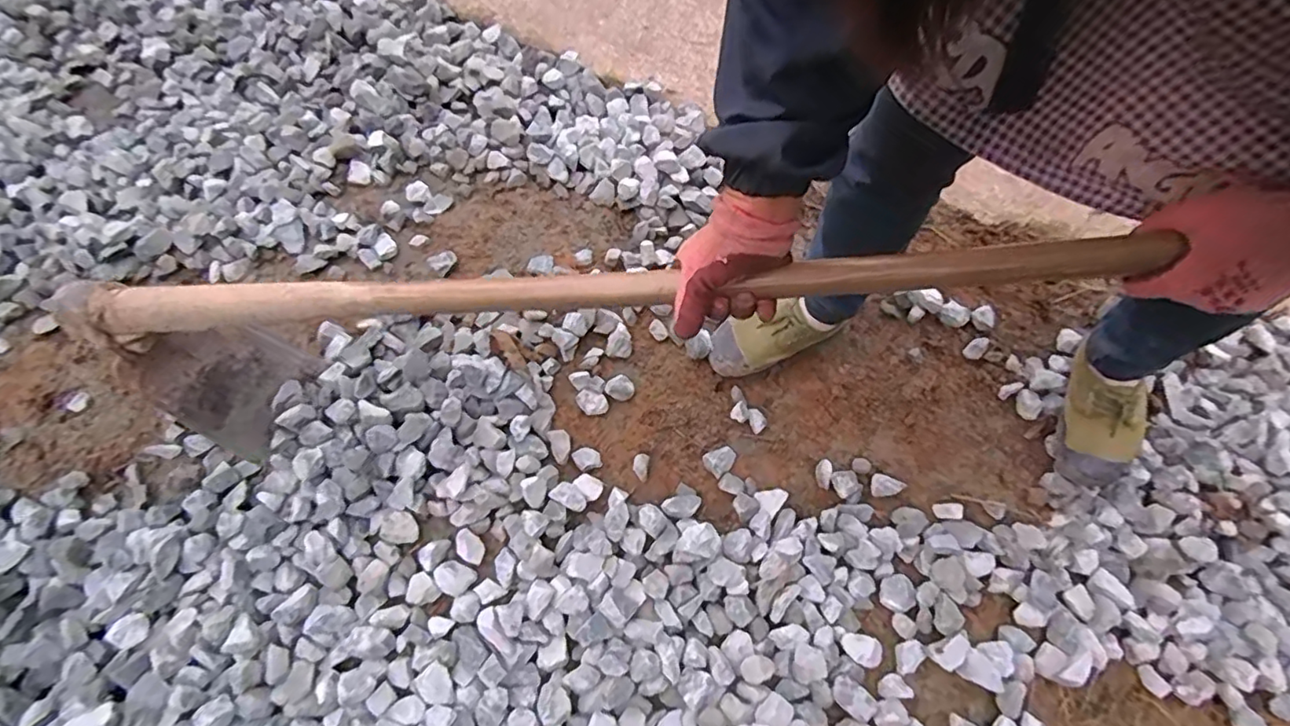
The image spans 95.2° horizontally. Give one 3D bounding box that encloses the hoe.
[{"bbox_3d":[-0.081,-0.037,0.540,0.918,0.209,0.109,-6,63,13],"label":"hoe"}]

